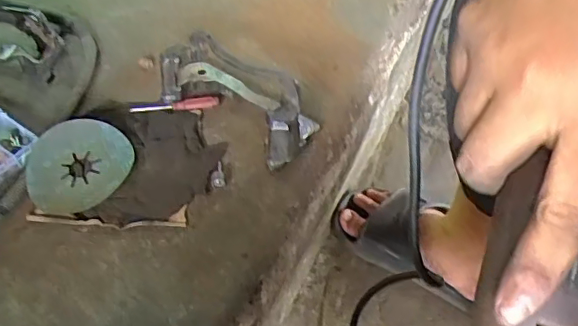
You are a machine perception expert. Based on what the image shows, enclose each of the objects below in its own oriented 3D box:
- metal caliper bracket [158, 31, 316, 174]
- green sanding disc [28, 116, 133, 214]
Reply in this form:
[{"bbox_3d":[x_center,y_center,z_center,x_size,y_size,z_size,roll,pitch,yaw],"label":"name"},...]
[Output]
[{"bbox_3d":[-0.049,-0.084,0.643,0.191,0.075,0.100,31,59,26],"label":"metal caliper bracket"},{"bbox_3d":[-0.220,0.003,0.613,0.109,0.012,0.100,-2,64,4],"label":"green sanding disc"}]

